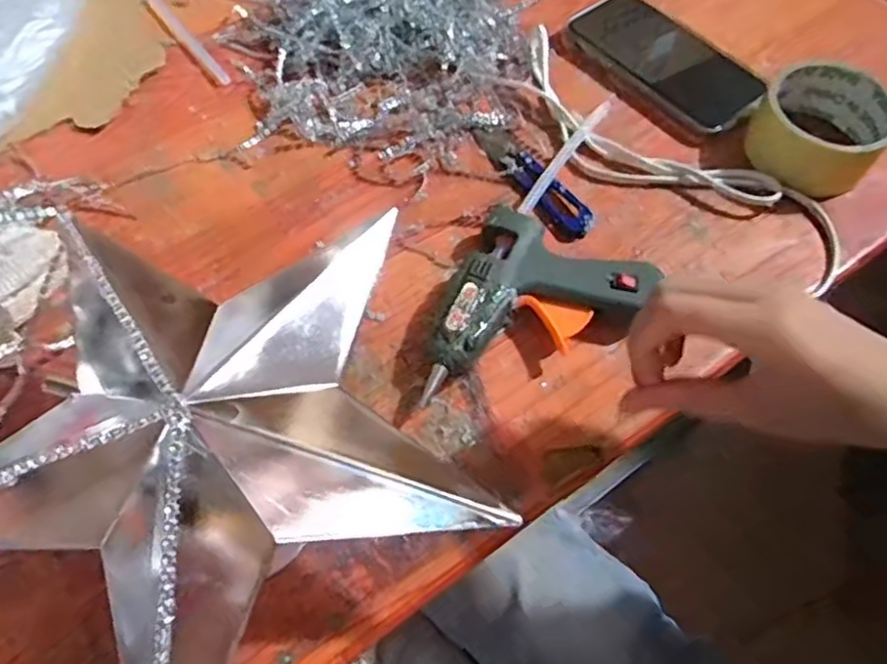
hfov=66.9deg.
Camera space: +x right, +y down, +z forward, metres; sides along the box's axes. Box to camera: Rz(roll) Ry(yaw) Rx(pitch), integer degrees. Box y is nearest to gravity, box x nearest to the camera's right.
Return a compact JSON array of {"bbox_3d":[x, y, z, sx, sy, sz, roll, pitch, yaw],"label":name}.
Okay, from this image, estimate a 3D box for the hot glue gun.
[{"bbox_3d":[0.048,-0.004,0.385,0.103,0.032,0.129,27,64,12],"label":"hot glue gun"}]

